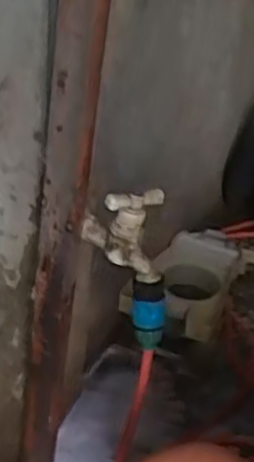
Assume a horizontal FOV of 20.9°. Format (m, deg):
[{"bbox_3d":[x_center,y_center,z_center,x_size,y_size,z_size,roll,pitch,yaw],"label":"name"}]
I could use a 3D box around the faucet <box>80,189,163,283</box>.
[{"bbox_3d":[-0.004,-0.003,0.665,0.078,0.082,0.046,7,34,1],"label":"faucet"}]

